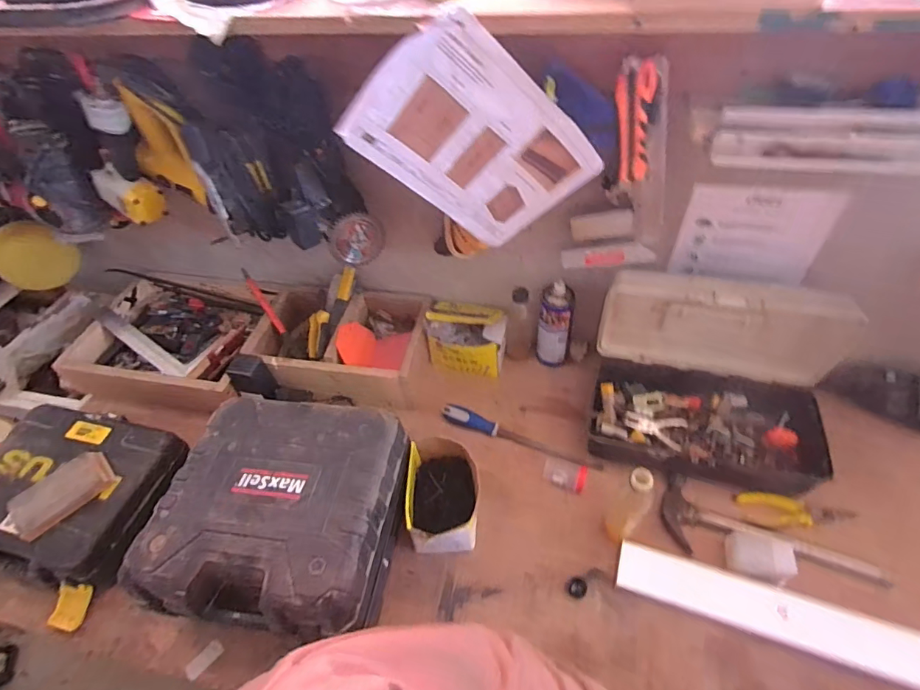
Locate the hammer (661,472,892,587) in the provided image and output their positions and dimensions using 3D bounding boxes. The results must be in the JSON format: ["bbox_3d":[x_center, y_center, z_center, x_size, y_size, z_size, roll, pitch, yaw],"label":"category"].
[{"bbox_3d":[0.470,0.306,0.721,0.318,0.025,0.115,20,54,22],"label":"hammer"}]

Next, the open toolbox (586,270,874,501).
[{"bbox_3d":[0.420,0.062,0.789,0.374,0.257,0.242,8,50,13],"label":"open toolbox"}]

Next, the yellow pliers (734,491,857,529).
[{"bbox_3d":[0.534,0.267,0.757,0.166,0.015,0.047,8,50,13],"label":"yellow pliers"}]

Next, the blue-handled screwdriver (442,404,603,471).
[{"bbox_3d":[0.108,0.174,0.885,0.303,0.037,0.029,17,52,19],"label":"blue-handled screwdriver"}]

